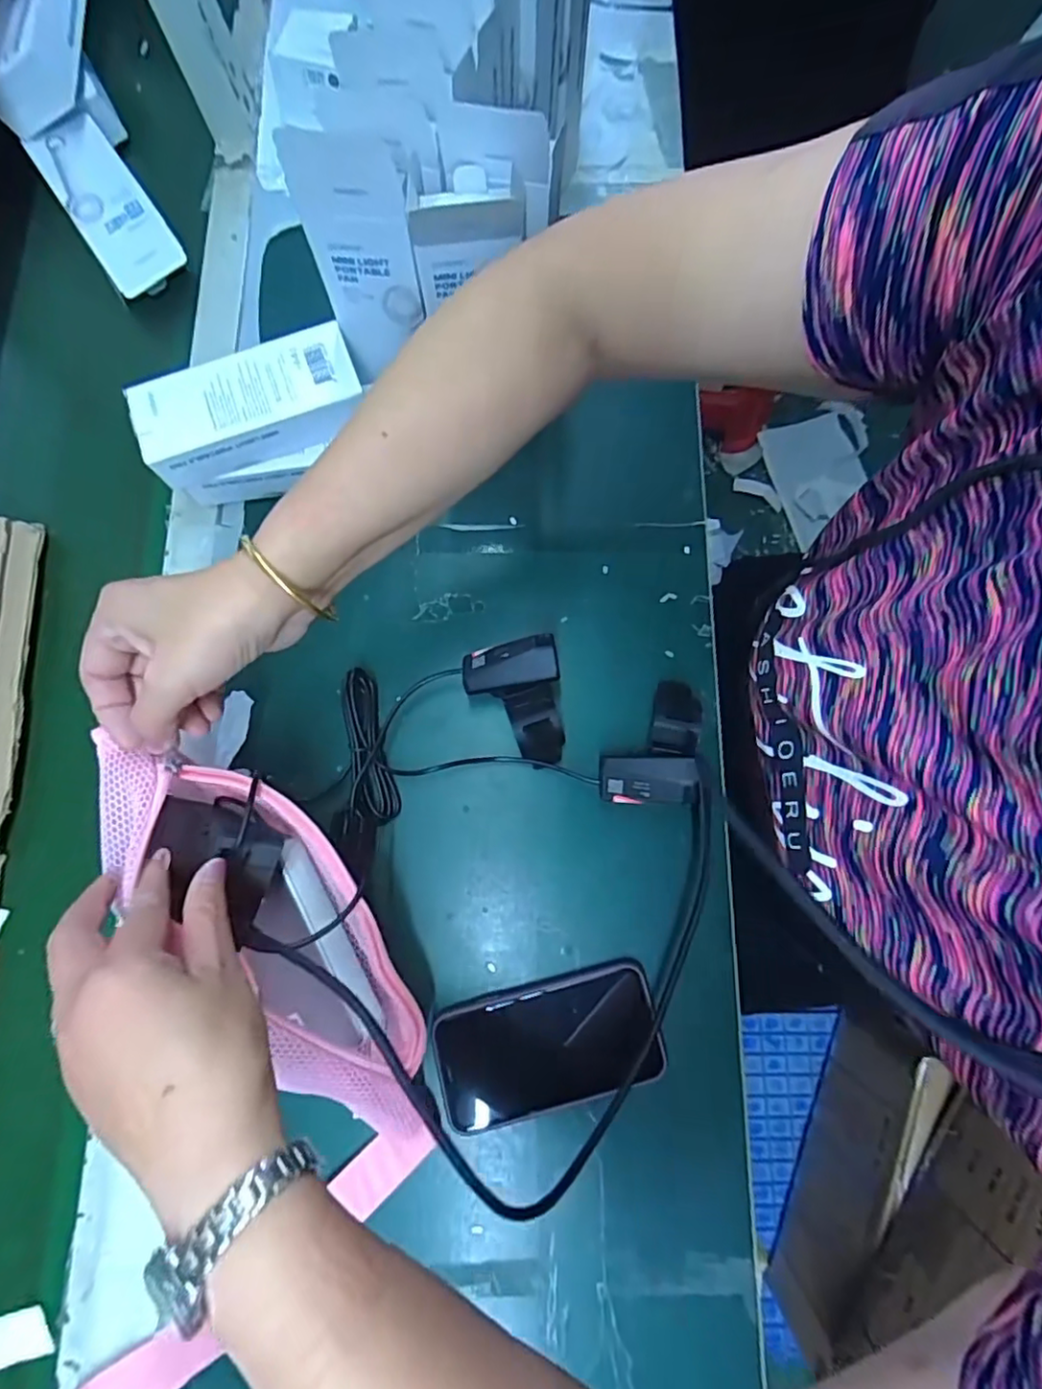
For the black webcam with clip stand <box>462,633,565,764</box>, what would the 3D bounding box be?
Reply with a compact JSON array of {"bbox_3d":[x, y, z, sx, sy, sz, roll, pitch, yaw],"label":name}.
[{"bbox_3d":[-0.005,0.006,0.441,0.066,0.048,0.088,-7,78,-2],"label":"black webcam with clip stand"}]

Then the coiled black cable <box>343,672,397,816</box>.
[{"bbox_3d":[-0.112,0.037,0.443,0.028,0.027,0.112,-10,78,-3],"label":"coiled black cable"}]

